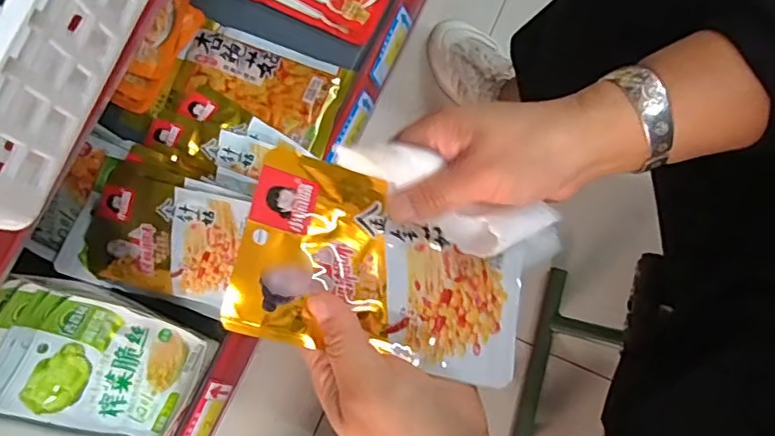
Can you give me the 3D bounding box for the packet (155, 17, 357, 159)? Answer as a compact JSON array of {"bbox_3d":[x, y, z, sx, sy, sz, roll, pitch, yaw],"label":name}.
[{"bbox_3d":[-0.139,-0.137,0.600,0.180,0.017,0.109,19,80,2],"label":"packet"}]

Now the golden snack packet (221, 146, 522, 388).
[{"bbox_3d":[0.000,0.028,0.312,0.156,0.007,0.096,16,70,-13],"label":"golden snack packet"}]

